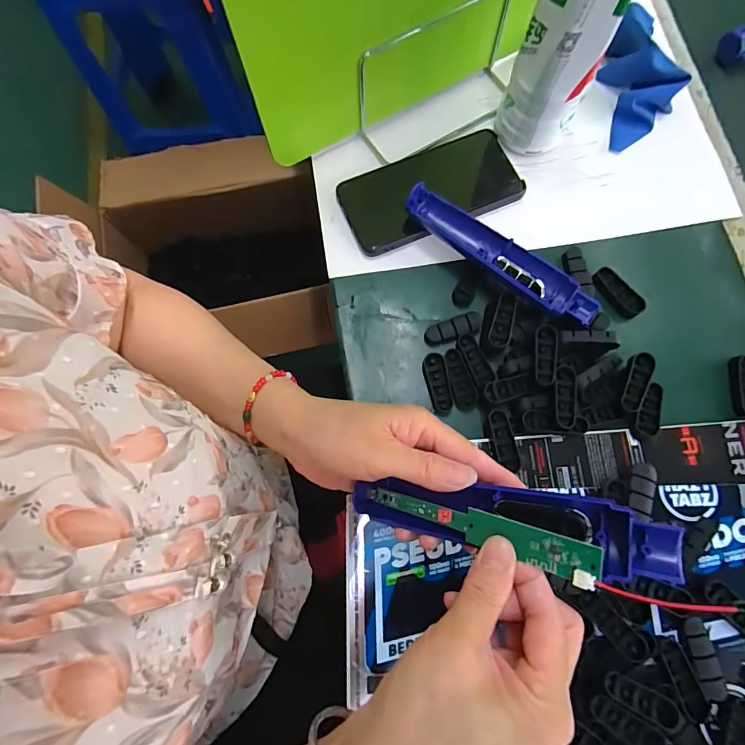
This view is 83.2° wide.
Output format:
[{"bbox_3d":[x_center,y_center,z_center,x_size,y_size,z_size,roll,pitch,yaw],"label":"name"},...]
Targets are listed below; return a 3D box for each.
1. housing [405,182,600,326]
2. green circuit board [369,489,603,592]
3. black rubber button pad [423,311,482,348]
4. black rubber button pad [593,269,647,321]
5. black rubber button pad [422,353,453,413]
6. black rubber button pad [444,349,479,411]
[{"bbox_3d":[0.103,-0.095,0.342,0.172,0.024,0.036,37,80,9],"label":"housing"},{"bbox_3d":[0.052,0.086,0.236,0.137,0.007,0.019,3,71,43],"label":"green circuit board"},{"bbox_3d":[0.067,-0.035,0.348,0.049,0.008,0.018,-20,77,-3],"label":"black rubber button pad"},{"bbox_3d":[0.206,-0.067,0.353,0.017,0.014,0.048,-37,78,-7],"label":"black rubber button pad"},{"bbox_3d":[0.052,0.008,0.339,0.017,0.006,0.046,-11,77,-1],"label":"black rubber button pad"},{"bbox_3d":[0.070,0.006,0.339,0.020,0.007,0.049,-11,77,-1],"label":"black rubber button pad"}]

